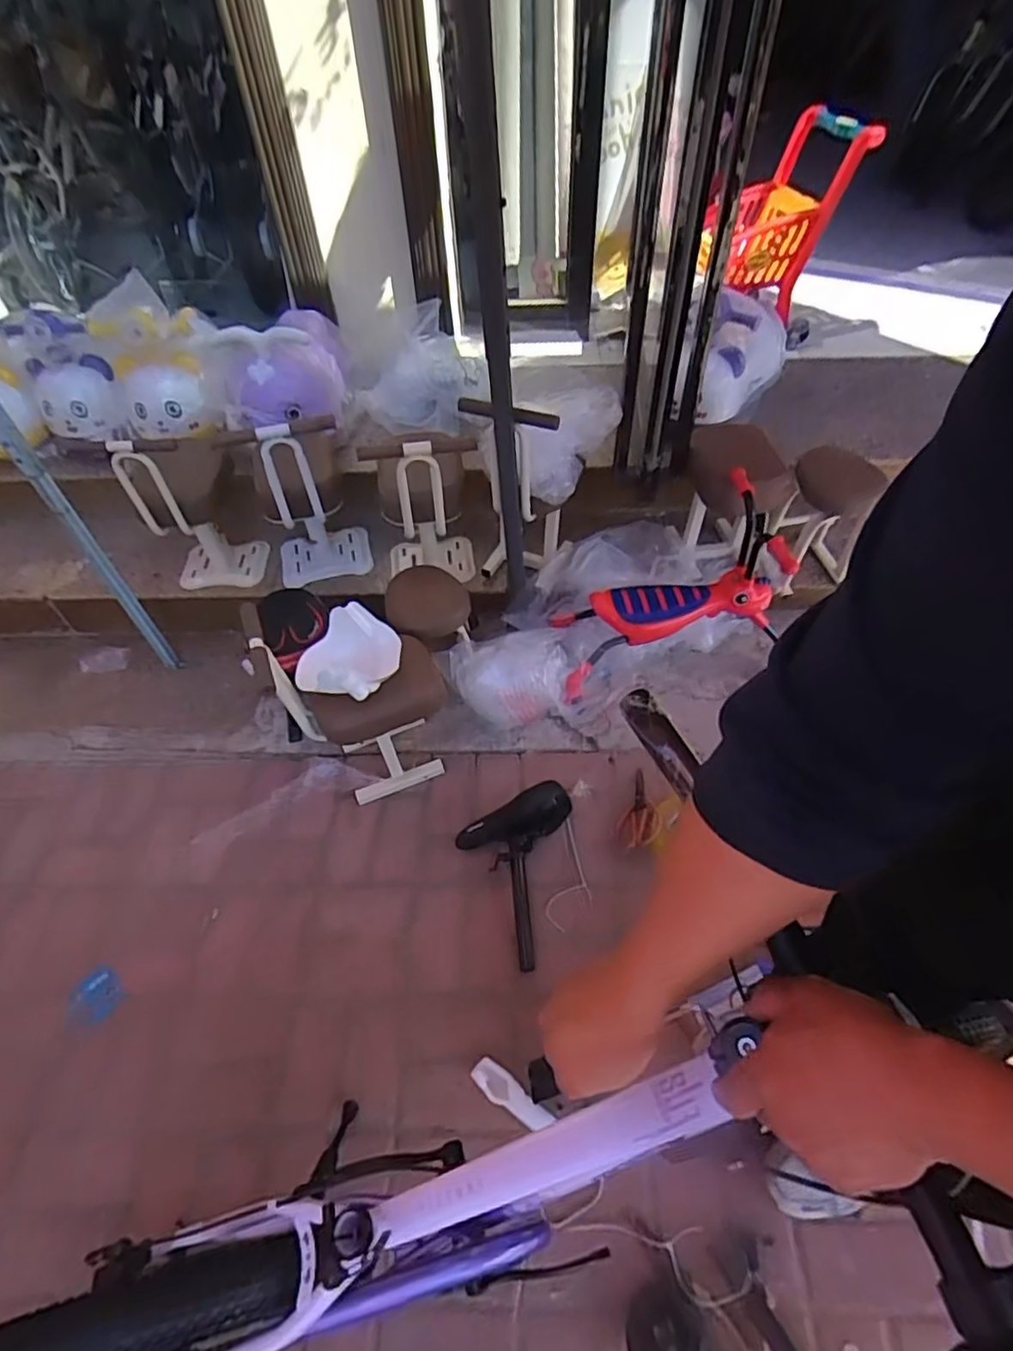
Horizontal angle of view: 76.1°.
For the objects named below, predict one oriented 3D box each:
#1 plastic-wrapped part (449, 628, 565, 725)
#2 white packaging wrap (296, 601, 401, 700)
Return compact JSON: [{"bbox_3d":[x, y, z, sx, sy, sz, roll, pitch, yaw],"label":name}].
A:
[{"bbox_3d":[0.005,0.019,1.447,0.239,0.167,0.143,-13,52,-8],"label":"plastic-wrapped part"},{"bbox_3d":[-0.288,-0.044,1.183,0.160,0.094,0.173,-1,51,2],"label":"white packaging wrap"}]

